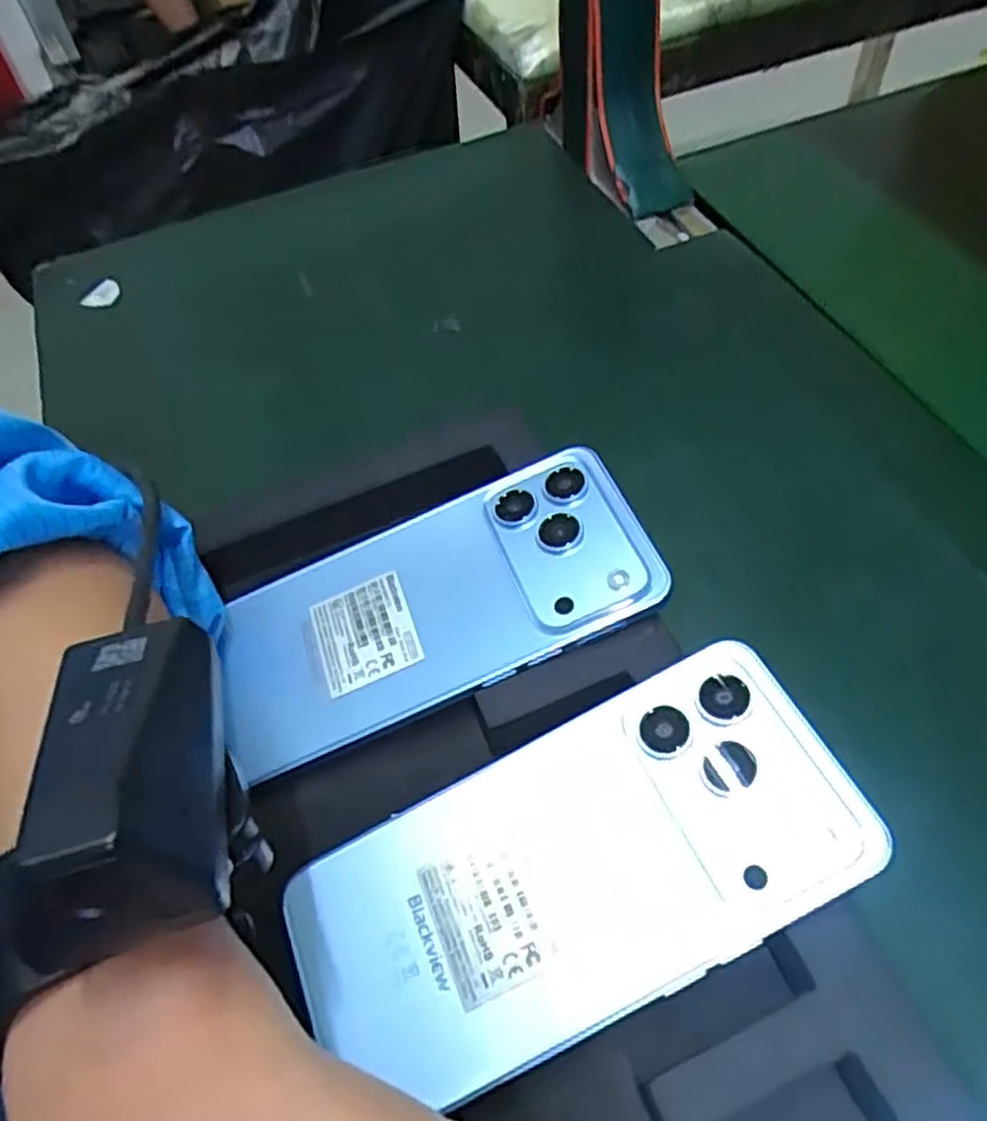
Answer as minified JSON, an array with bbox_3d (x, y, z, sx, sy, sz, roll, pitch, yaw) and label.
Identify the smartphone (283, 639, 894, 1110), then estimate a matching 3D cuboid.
[{"bbox_3d":[0.021,0.087,0.217,0.158,0.006,0.076,-26,56,0],"label":"smartphone"}]

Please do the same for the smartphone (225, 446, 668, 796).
[{"bbox_3d":[-0.022,0.016,0.277,0.155,0.007,0.076,-24,55,2],"label":"smartphone"}]

